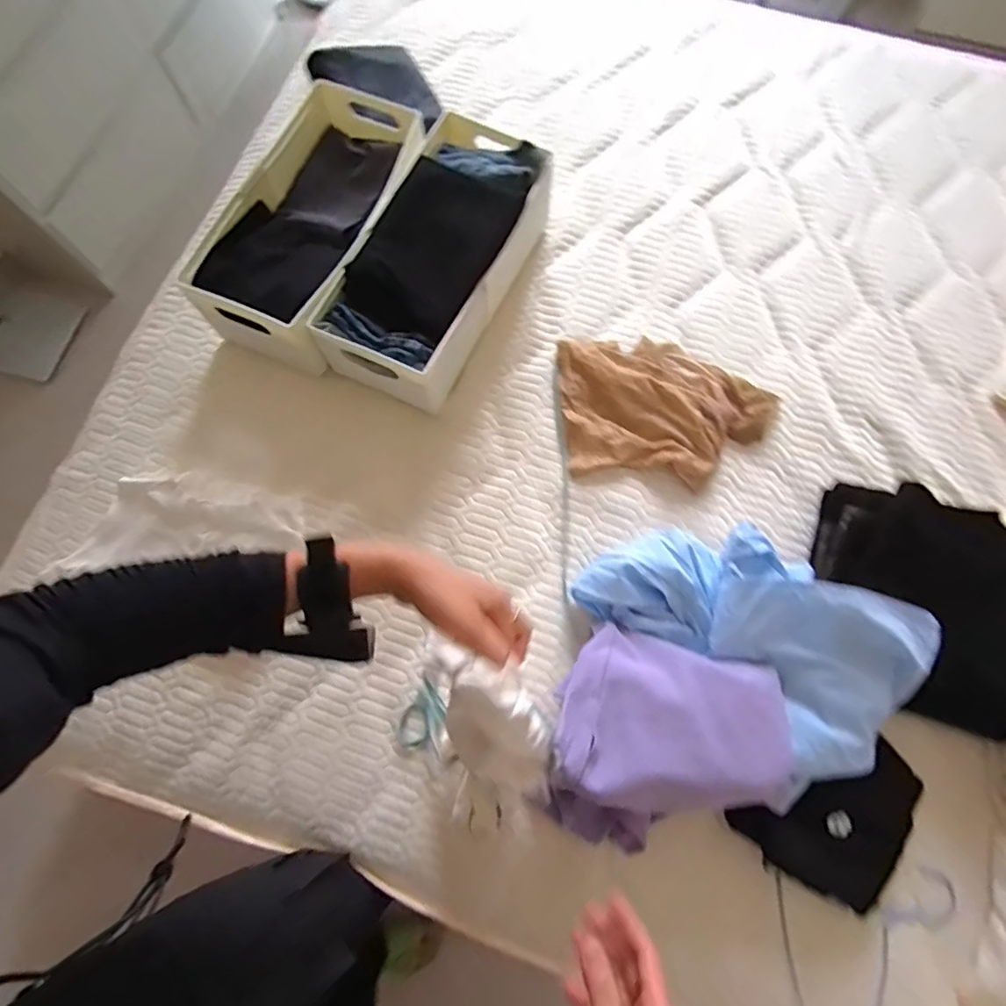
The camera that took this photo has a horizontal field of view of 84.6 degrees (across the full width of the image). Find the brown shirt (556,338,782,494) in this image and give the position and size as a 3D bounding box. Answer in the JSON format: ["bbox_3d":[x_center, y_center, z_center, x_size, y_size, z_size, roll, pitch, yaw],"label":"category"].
[{"bbox_3d":[0.262,-0.152,0.876,0.338,0.050,0.232,2,73,2],"label":"brown shirt"}]

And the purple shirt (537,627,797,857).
[{"bbox_3d":[0.195,0.310,0.705,0.262,0.121,0.258,17,75,6],"label":"purple shirt"}]

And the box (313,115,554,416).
[{"bbox_3d":[-0.097,-0.369,0.889,0.215,0.159,0.456,24,75,8],"label":"box"}]

